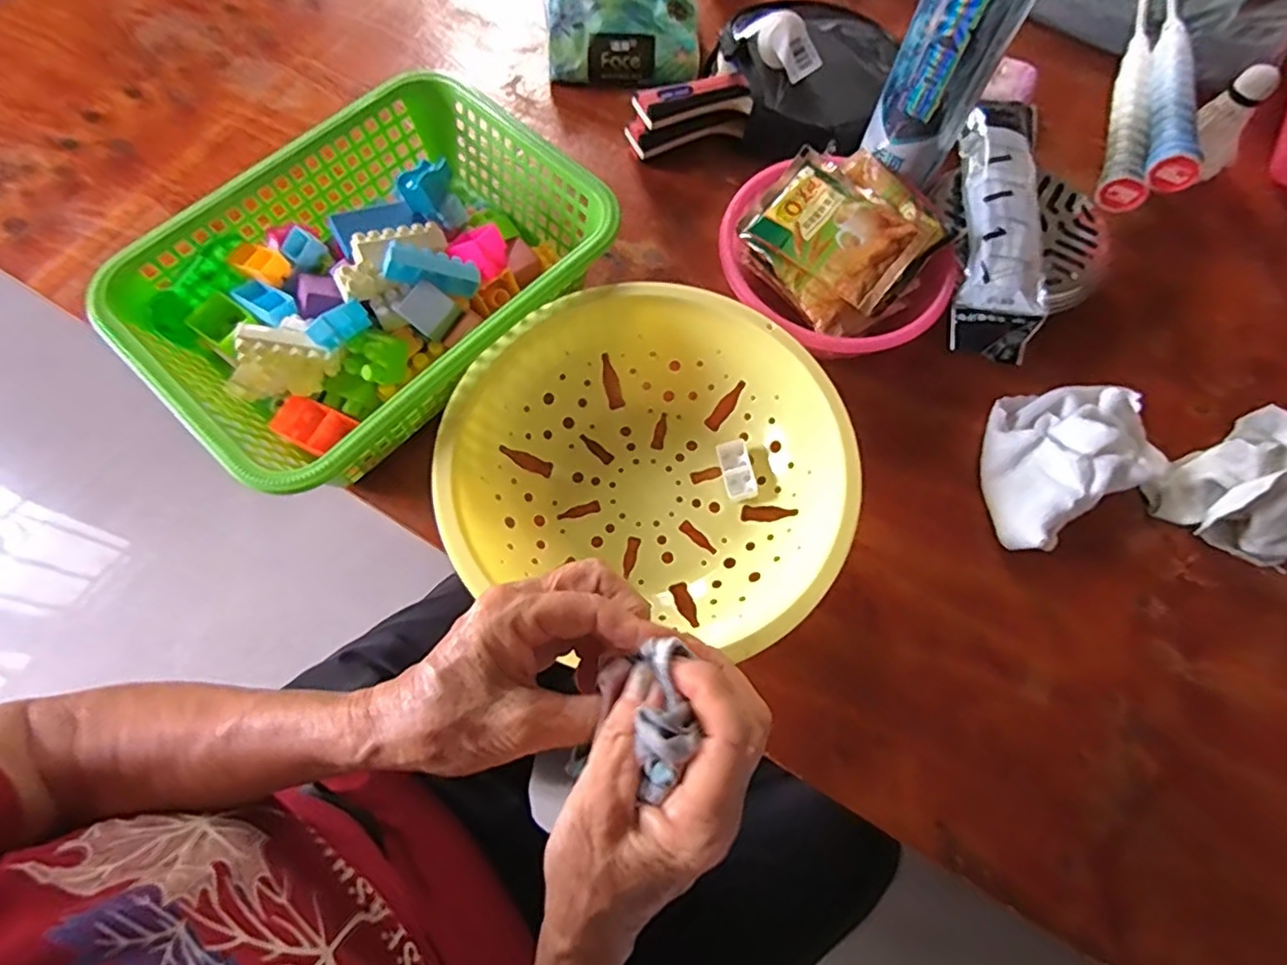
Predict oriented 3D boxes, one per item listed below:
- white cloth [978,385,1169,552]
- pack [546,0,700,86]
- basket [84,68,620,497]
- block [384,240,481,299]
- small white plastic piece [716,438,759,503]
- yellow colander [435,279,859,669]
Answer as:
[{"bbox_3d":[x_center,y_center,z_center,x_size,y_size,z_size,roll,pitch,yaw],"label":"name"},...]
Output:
[{"bbox_3d":[0.295,-0.029,0.446,0.162,0.047,0.097,-30,72,-13],"label":"white cloth"},{"bbox_3d":[-0.018,-0.393,0.569,0.130,0.063,0.062,0,68,-2],"label":"pack"},{"bbox_3d":[-0.183,-0.137,0.452,0.217,0.079,0.291,41,72,13],"label":"basket"},{"bbox_3d":[-0.139,-0.141,0.426,0.059,0.022,0.017,7,65,-26],"label":"block"},{"bbox_3d":[0.066,-0.008,0.448,0.020,0.018,0.040,-11,69,-7],"label":"small white plastic piece"},{"bbox_3d":[0.001,-0.011,0.423,0.244,0.063,0.235,-6,68,-5],"label":"yellow colander"}]

